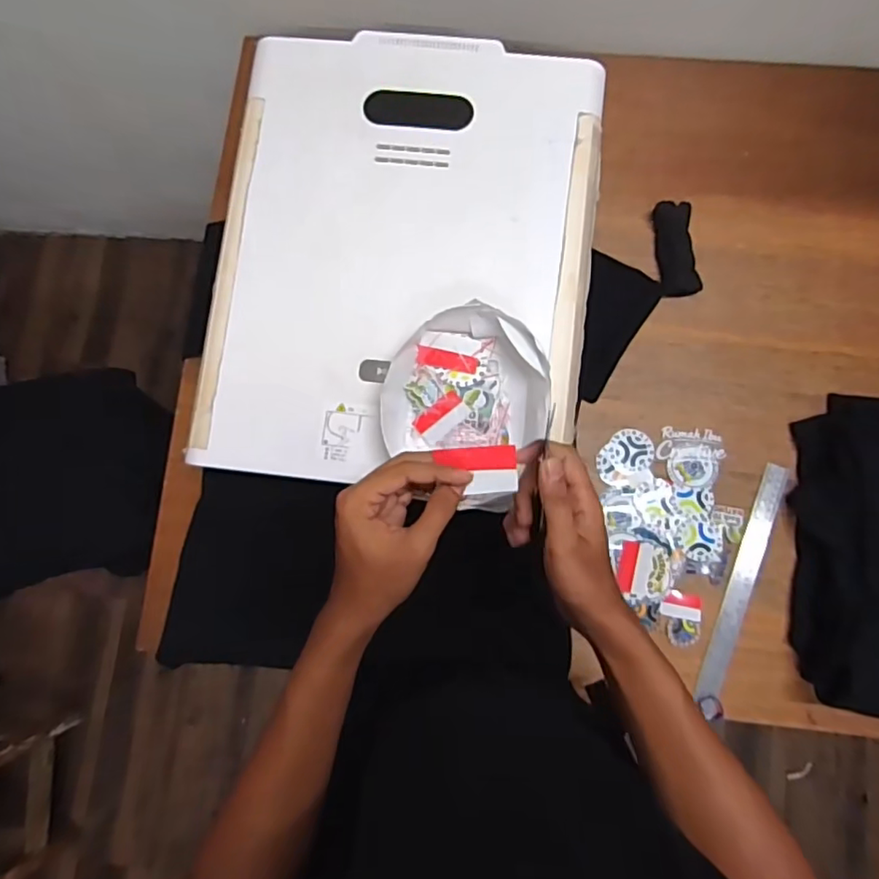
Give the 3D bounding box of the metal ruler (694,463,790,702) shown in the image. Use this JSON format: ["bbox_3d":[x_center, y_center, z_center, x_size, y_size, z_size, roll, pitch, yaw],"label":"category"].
[{"bbox_3d":[0.379,0.174,0.724,0.032,0.008,0.299,20,82,12],"label":"metal ruler"}]

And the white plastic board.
[{"bbox_3d":[-0.038,-0.204,0.628,0.398,0.023,0.499,7,83,2],"label":"white plastic board"}]

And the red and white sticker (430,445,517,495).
[{"bbox_3d":[0.026,0.023,0.431,0.060,0.006,0.035,-1,83,2],"label":"red and white sticker"}]

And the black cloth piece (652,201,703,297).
[{"bbox_3d":[0.317,-0.253,0.774,0.049,0.025,0.125,-6,83,1],"label":"black cloth piece"}]

